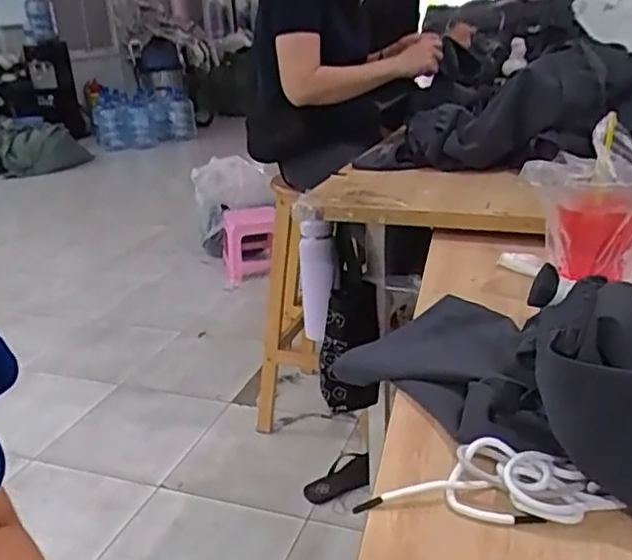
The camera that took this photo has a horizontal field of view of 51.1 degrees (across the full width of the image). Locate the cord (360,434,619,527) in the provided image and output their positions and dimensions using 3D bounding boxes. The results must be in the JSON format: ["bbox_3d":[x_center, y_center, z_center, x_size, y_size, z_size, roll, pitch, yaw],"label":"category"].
[{"bbox_3d":[0.128,0.151,0.496,0.177,0.028,0.059,1,24,12],"label":"cord"}]

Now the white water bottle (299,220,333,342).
[{"bbox_3d":[0.005,0.007,1.333,0.072,0.243,0.066,-5,23,0],"label":"white water bottle"}]

